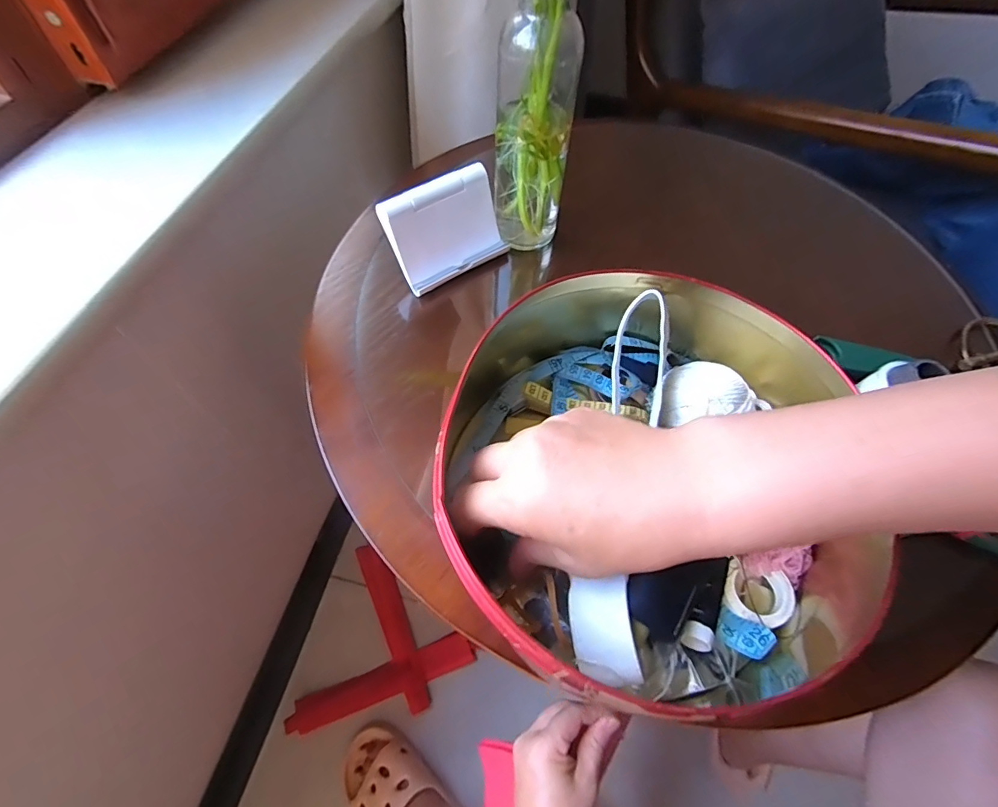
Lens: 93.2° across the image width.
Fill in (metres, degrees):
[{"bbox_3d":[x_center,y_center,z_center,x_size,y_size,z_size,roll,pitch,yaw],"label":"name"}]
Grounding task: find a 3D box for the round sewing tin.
[{"bbox_3d":[0.086,0.029,0.260,0.244,0.095,0.232,1,60,-2],"label":"round sewing tin"}]

